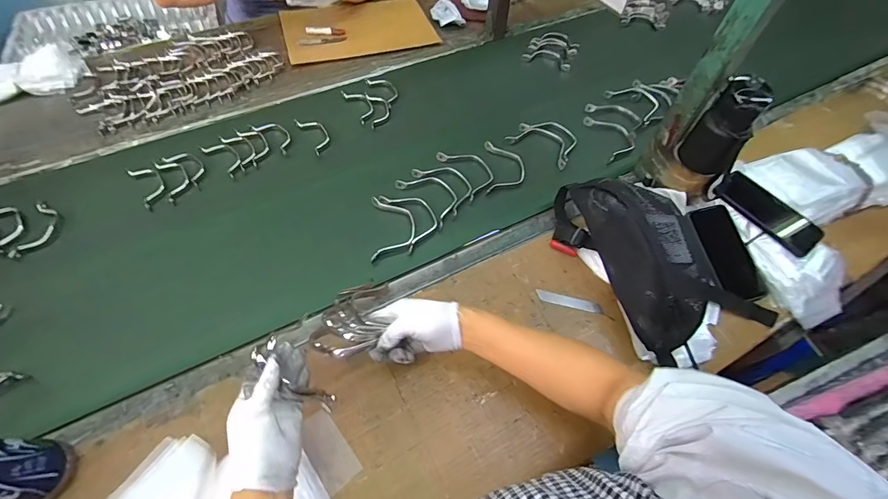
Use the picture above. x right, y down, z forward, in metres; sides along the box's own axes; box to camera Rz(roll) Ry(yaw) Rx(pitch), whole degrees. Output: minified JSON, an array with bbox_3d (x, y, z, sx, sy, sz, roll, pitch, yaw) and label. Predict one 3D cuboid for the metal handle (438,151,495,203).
[{"bbox_3d":[0.045,-0.152,0.750,0.071,0.005,0.126,-27,63,-18],"label":"metal handle"}]

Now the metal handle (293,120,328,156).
[{"bbox_3d":[-0.254,-0.231,0.781,0.042,0.005,0.104,-29,64,-19],"label":"metal handle"}]

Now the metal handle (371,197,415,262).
[{"bbox_3d":[-0.086,-0.038,0.671,0.072,0.010,0.123,-3,58,-4],"label":"metal handle"}]

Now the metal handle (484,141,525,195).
[{"bbox_3d":[0.117,-0.159,0.762,0.075,0.007,0.131,2,58,-1],"label":"metal handle"}]

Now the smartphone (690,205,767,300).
[{"bbox_3d":[0.472,0.005,0.656,0.080,0.010,0.162,-19,80,-14],"label":"smartphone"}]

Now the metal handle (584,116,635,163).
[{"bbox_3d":[0.346,-0.234,0.806,0.077,0.018,0.142,-7,59,-7],"label":"metal handle"}]

